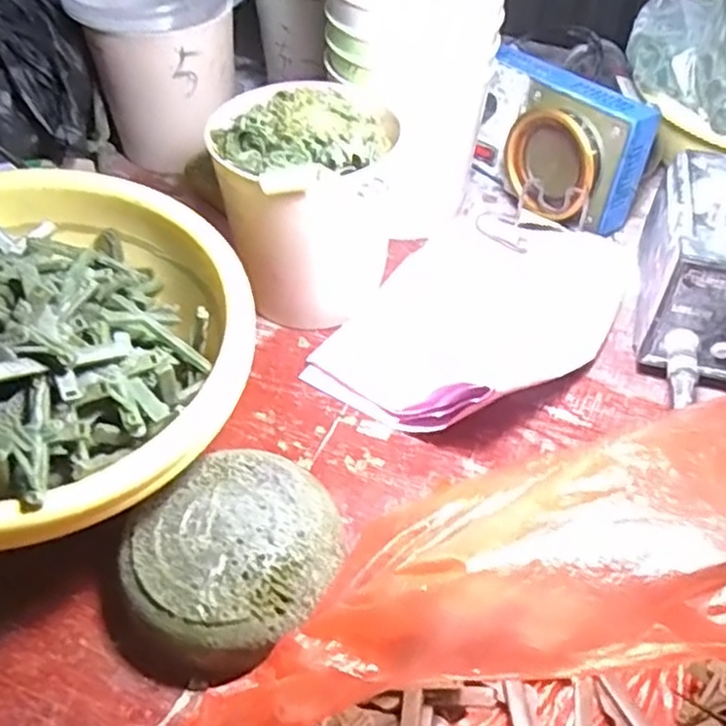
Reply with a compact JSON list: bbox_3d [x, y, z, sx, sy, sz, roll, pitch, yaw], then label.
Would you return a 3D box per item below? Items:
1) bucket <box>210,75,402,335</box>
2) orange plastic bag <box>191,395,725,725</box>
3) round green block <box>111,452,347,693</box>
[{"bbox_3d":[-0.036,-0.098,0.461,0.109,0.132,0.111,6,48,6],"label":"bucket"},{"bbox_3d":[0.079,0.091,0.299,0.310,0.088,0.122,-16,48,2],"label":"orange plastic bag"},{"bbox_3d":[-0.064,0.096,0.347,0.098,0.037,0.110,33,56,27],"label":"round green block"}]

